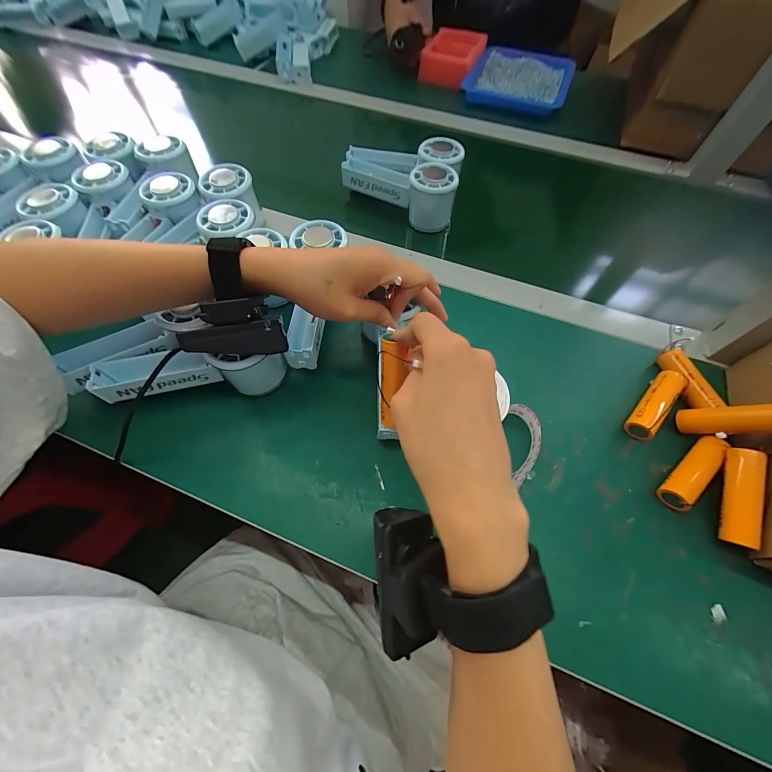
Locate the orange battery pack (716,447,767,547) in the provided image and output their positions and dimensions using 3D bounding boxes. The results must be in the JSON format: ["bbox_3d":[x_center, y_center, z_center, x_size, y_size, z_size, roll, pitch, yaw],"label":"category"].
[{"bbox_3d":[0.270,0.084,0.251,0.018,0.015,0.071,17,78,6],"label":"orange battery pack"}]

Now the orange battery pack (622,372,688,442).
[{"bbox_3d":[0.242,0.016,0.300,0.022,0.025,0.071,39,65,17],"label":"orange battery pack"}]

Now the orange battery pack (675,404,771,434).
[{"bbox_3d":[0.279,0.027,0.266,0.018,0.073,0.016,47,63,-15],"label":"orange battery pack"}]

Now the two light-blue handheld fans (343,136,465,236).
[{"bbox_3d":[0.020,-0.272,0.432,0.154,0.064,0.092,19,61,7],"label":"two light-blue handheld fans"}]

